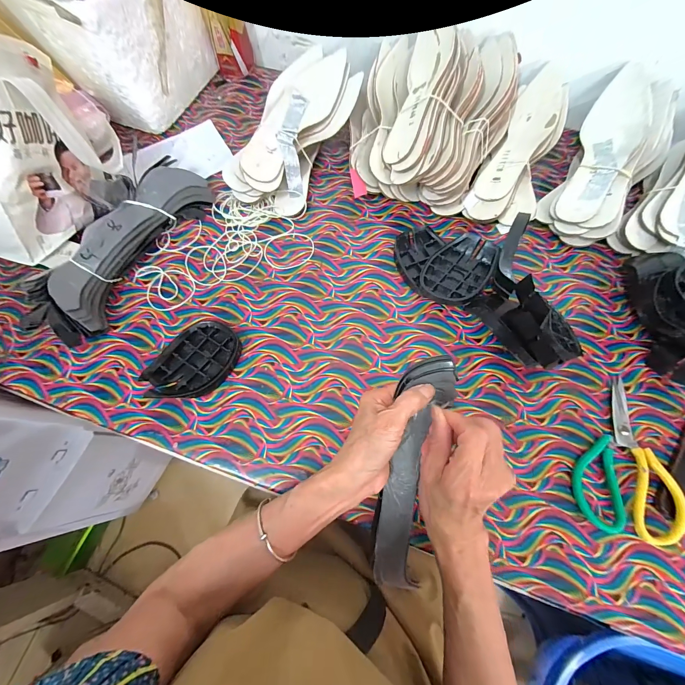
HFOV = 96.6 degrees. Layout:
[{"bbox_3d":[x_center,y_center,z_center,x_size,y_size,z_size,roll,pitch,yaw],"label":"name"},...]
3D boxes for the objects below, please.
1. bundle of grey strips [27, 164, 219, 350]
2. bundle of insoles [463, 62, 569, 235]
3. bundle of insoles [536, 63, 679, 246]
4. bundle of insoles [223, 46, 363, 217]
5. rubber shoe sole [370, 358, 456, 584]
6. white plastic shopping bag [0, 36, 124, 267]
[{"bbox_3d":[-0.324,-0.149,0.456,0.093,0.064,0.323,23,72,8],"label":"bundle of grey strips"},{"bbox_3d":[0.293,-0.308,0.489,0.102,0.042,0.279,24,86,9],"label":"bundle of insoles"},{"bbox_3d":[0.414,-0.280,0.477,0.134,0.096,0.269,36,74,12],"label":"bundle of insoles"},{"bbox_3d":[-0.077,-0.357,0.510,0.130,0.066,0.285,28,85,10],"label":"bundle of insoles"},{"bbox_3d":[0.068,0.150,0.329,0.053,0.036,0.275,12,98,5],"label":"rubber shoe sole"},{"bbox_3d":[-0.456,-0.245,0.412,0.108,0.207,0.238,36,74,12],"label":"white plastic shopping bag"}]

